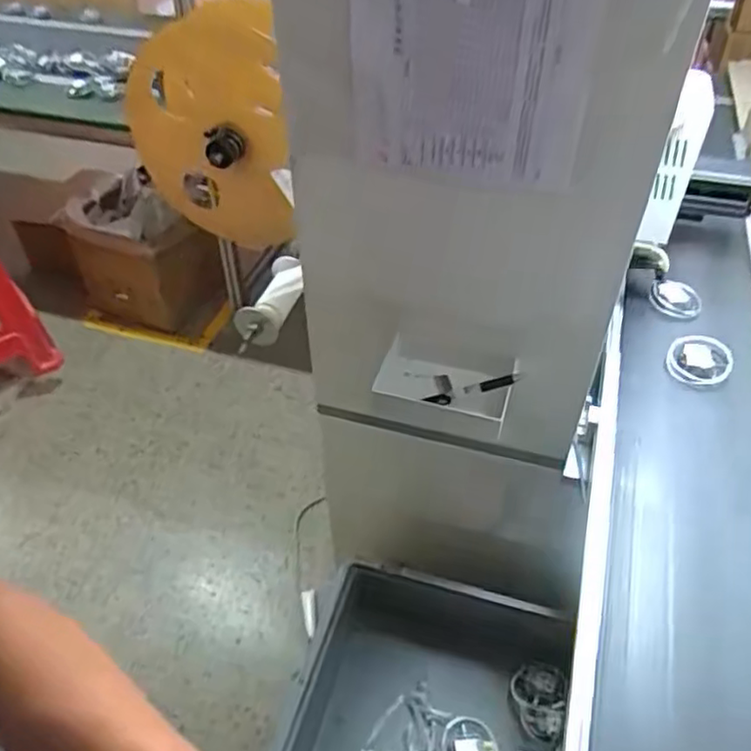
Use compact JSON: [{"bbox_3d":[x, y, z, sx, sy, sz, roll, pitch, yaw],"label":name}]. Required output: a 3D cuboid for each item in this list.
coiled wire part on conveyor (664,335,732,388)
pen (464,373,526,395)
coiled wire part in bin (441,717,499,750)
[{"bbox_3d":[0.477,-0.023,0.960,0.082,0.018,0.086,-12,62,25],"label":"coiled wire part on conveyor"},{"bbox_3d":[0.139,0.009,0.762,0.073,0.013,0.014,-15,44,7],"label":"pen"},{"bbox_3d":[0.138,0.542,0.948,0.081,0.007,0.081,0,44,0],"label":"coiled wire part in bin"}]

